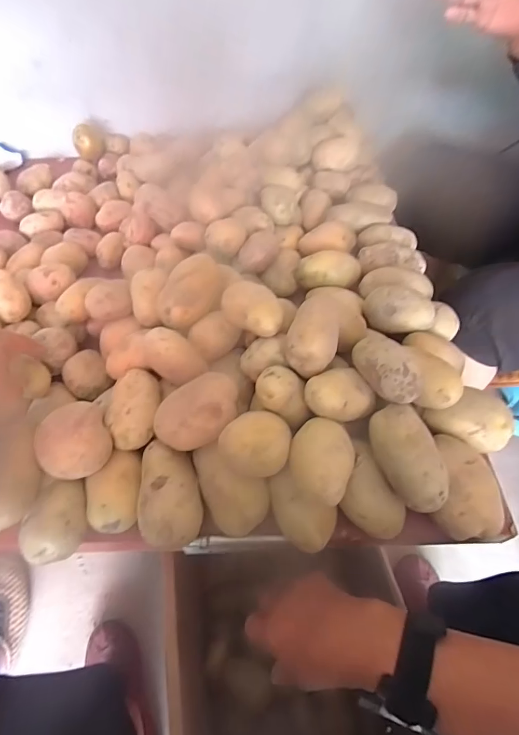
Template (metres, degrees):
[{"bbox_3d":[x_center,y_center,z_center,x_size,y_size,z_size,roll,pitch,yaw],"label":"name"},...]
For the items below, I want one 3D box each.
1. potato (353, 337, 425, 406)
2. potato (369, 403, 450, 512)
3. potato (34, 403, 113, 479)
[{"bbox_3d":[0.113,-0.001,0.339,0.039,0.029,0.069,-24,57,-16],"label":"potato"},{"bbox_3d":[0.125,0.075,0.322,0.048,0.043,0.087,-8,54,-5],"label":"potato"},{"bbox_3d":[-0.168,0.063,0.345,0.058,0.047,0.068,-27,58,-18],"label":"potato"}]

